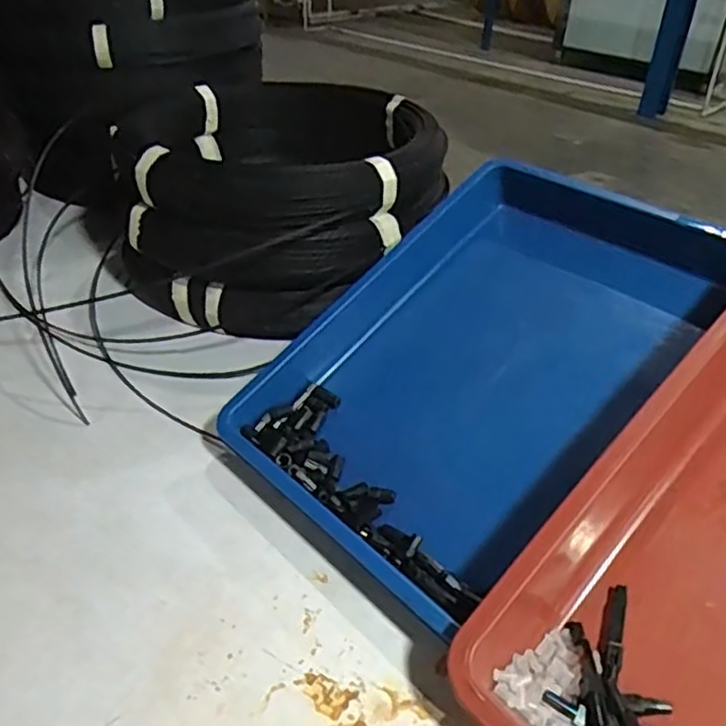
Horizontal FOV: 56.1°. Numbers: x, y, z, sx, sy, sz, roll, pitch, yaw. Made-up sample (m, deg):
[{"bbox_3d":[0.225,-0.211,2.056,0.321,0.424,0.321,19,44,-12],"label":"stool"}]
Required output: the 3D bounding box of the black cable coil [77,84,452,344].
[{"bbox_3d":[-0.072,-0.152,0.671,0.282,0.163,0.277,4,34,1],"label":"black cable coil"}]

